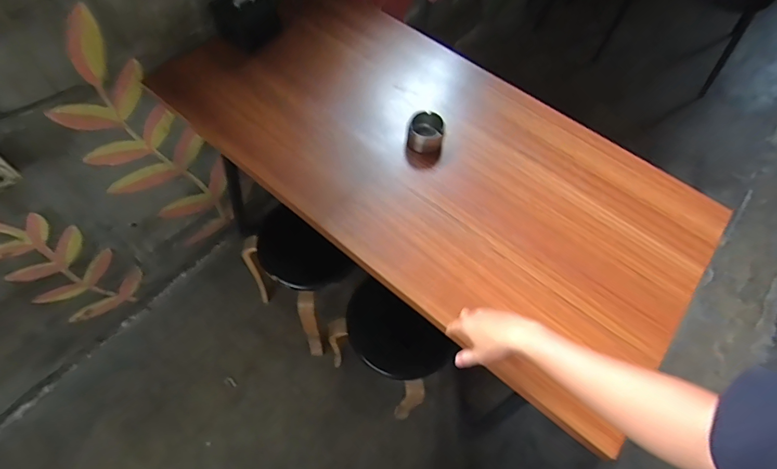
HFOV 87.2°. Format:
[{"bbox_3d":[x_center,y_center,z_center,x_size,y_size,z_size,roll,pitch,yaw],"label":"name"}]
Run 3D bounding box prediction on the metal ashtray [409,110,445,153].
[{"bbox_3d":[0.084,-0.231,0.907,0.074,0.051,0.091,10,60,3],"label":"metal ashtray"}]

